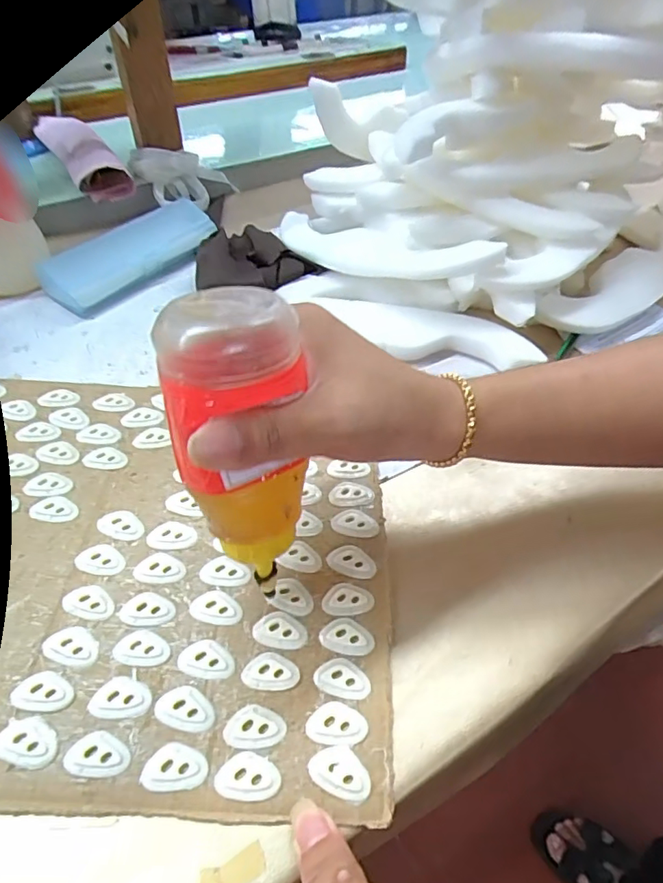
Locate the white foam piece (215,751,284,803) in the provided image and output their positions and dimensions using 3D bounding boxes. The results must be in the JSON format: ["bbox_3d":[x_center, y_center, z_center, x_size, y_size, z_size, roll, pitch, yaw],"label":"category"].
[{"bbox_3d":[-0.035,0.140,0.223,0.026,0.004,0.017,2,48,-1],"label":"white foam piece"}]

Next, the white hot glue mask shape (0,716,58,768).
[{"bbox_3d":[-0.129,0.127,0.226,0.026,0.004,0.018,13,49,9],"label":"white hot glue mask shape"}]

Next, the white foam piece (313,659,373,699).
[{"bbox_3d":[0.006,0.111,0.250,0.026,0.004,0.017,15,49,10],"label":"white foam piece"}]

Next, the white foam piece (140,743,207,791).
[{"bbox_3d":[-0.066,0.136,0.224,0.026,0.004,0.017,1,48,-2],"label":"white foam piece"}]

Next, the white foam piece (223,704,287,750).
[{"bbox_3d":[-0.034,0.125,0.235,0.026,0.004,0.017,1,48,-1],"label":"white foam piece"}]

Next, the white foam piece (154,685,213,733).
[{"bbox_3d":[-0.065,0.118,0.238,0.026,0.004,0.017,12,49,8],"label":"white foam piece"}]

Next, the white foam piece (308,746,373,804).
[{"bbox_3d":[0.004,0.139,0.226,0.026,0.004,0.018,21,51,15],"label":"white foam piece"}]

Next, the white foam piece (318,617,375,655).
[{"bbox_3d":[0.008,0.095,0.262,0.026,0.004,0.017,10,49,7],"label":"white foam piece"}]

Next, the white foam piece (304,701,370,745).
[{"bbox_3d":[0.002,0.125,0.237,0.026,0.004,0.017,1,48,-1],"label":"white foam piece"}]

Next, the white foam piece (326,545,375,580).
[{"bbox_3d":[0.011,0.064,0.289,0.026,0.004,0.017,12,49,8],"label":"white foam piece"}]

